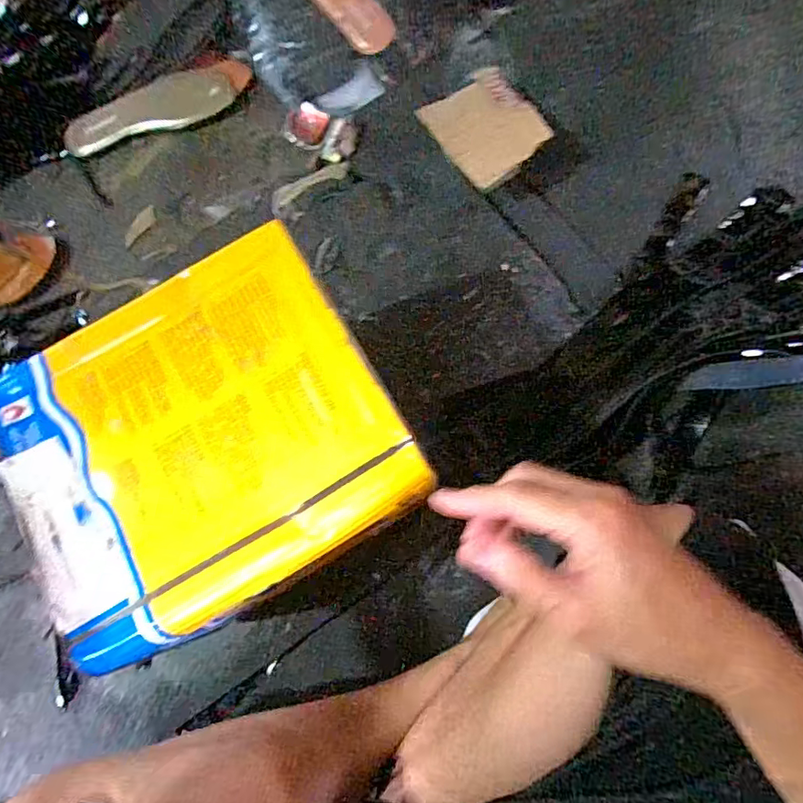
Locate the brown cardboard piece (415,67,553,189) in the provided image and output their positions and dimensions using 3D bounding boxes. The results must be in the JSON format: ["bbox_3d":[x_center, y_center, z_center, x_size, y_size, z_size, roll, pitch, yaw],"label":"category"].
[{"bbox_3d":[0.108,-0.343,0.642,0.124,0.017,0.144,-33,72,-10],"label":"brown cardboard piece"}]

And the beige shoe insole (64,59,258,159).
[{"bbox_3d":[-0.381,-0.464,0.804,0.297,0.032,0.102,-18,70,-5],"label":"beige shoe insole"}]

